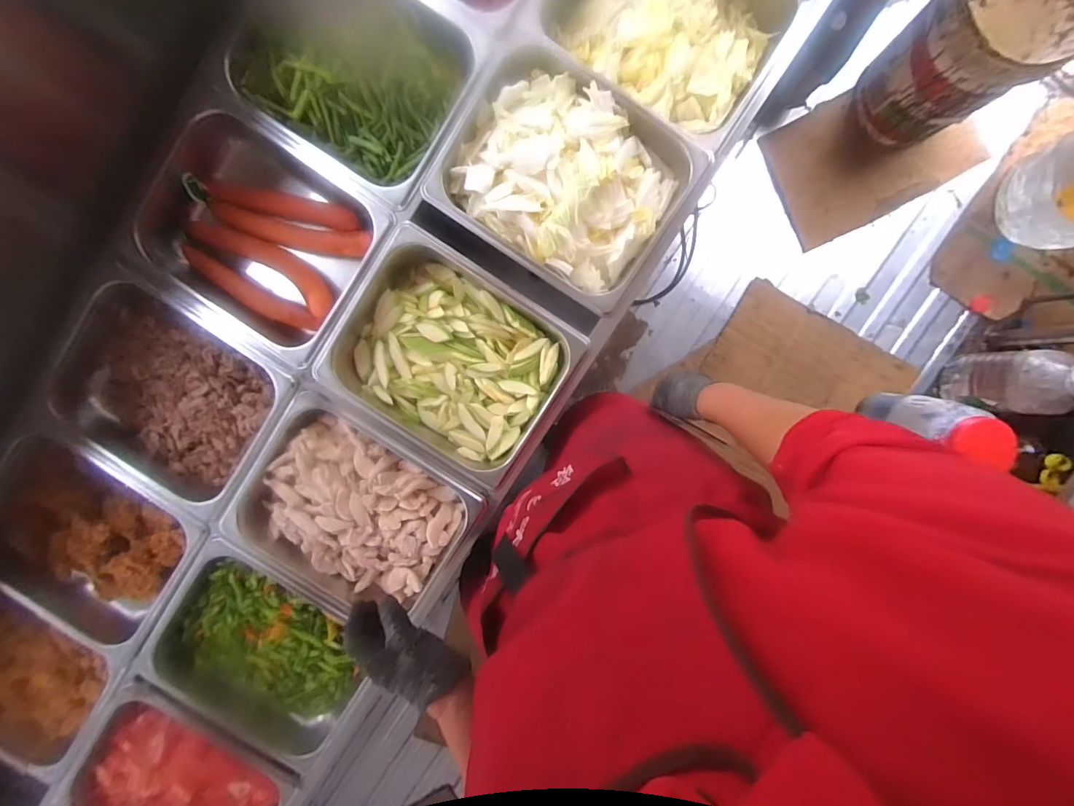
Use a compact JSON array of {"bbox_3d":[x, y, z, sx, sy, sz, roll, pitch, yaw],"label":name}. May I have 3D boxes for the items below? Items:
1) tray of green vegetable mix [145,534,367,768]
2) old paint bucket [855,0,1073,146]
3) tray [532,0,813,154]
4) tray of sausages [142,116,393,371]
[{"bbox_3d":[-0.438,0.411,0.733,0.312,0.058,0.285,34,94,-2],"label":"tray of green vegetable mix"},{"bbox_3d":[1.003,-0.833,1.098,0.274,0.362,0.279,0,94,0],"label":"old paint bucket"},{"bbox_3d":[0.182,-0.535,0.655,0.321,0.092,0.259,33,94,-2],"label":"tray"},{"bbox_3d":[-0.410,-0.246,0.692,0.335,0.095,0.263,34,94,-2],"label":"tray of sausages"}]

